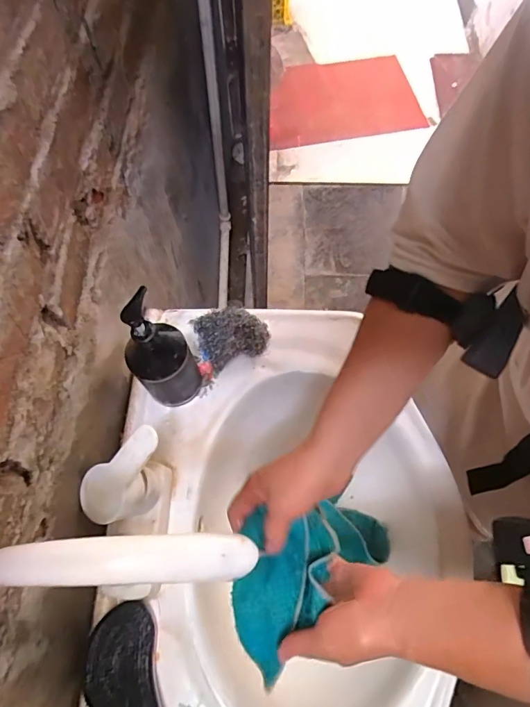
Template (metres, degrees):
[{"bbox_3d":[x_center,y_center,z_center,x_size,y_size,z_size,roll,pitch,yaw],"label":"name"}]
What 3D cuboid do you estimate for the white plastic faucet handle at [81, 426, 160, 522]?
[{"bbox_3d":[-0.135,0.115,0.433,0.057,0.032,0.108,39,104,15],"label":"white plastic faucet handle"}]

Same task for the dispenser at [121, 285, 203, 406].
[{"bbox_3d":[-0.117,0.002,0.490,0.066,0.174,0.058,-32,70,-16],"label":"dispenser"}]

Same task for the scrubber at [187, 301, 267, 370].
[{"bbox_3d":[-0.047,-0.033,0.578,0.083,0.050,0.088,1,65,-2],"label":"scrubber"}]

